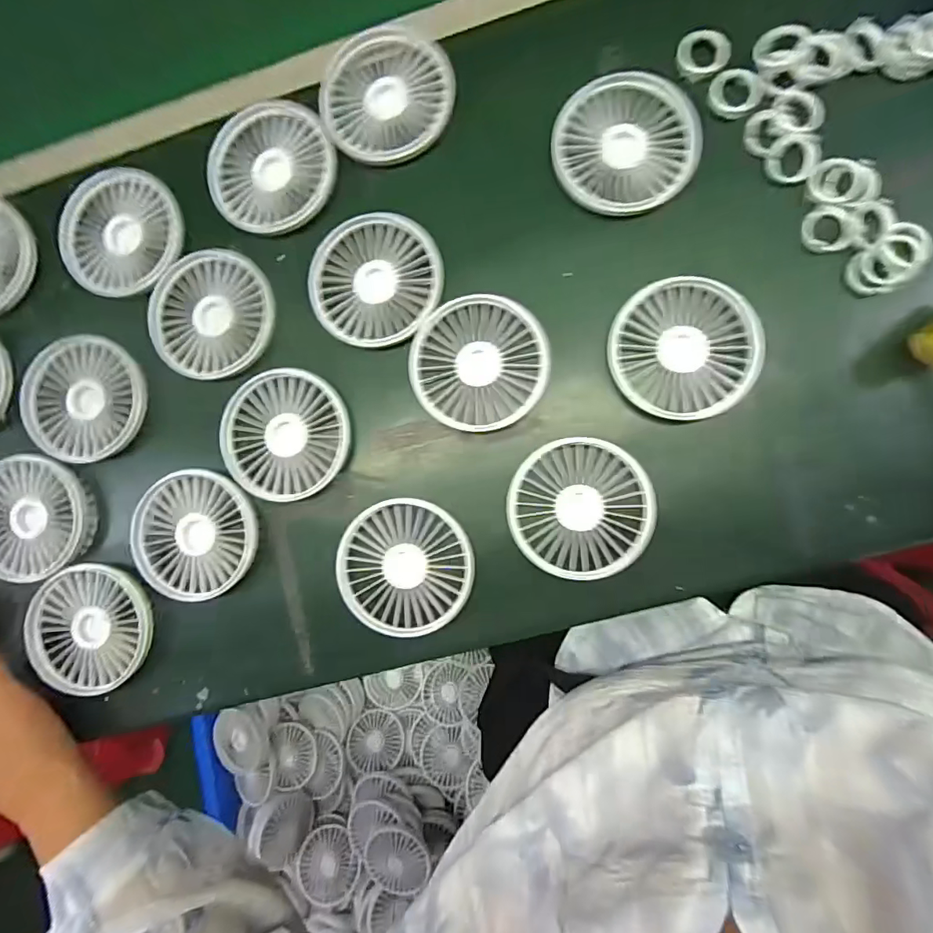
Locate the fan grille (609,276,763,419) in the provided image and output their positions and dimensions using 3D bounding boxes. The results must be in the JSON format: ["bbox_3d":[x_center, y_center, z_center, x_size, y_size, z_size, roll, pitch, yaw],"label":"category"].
[{"bbox_3d":[0.137,-0.075,0.318,0.086,0.013,0.088,0,89,6],"label":"fan grille"}]

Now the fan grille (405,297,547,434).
[{"bbox_3d":[0.008,-0.070,0.334,0.090,0.006,0.087,0,89,6],"label":"fan grille"}]

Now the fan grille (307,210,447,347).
[{"bbox_3d":[-0.063,-0.129,0.342,0.087,0.008,0.090,0,89,6],"label":"fan grille"}]

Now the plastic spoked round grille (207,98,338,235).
[{"bbox_3d":[-0.138,-0.212,0.352,0.089,0.005,0.091,0,89,6],"label":"plastic spoked round grille"}]

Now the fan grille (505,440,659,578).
[{"bbox_3d":[0.073,0.028,0.324,0.086,0.011,0.091,0,89,6],"label":"fan grille"}]

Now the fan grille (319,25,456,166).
[{"bbox_3d":[-0.056,-0.258,0.344,0.090,0.005,0.090,0,89,6],"label":"fan grille"}]

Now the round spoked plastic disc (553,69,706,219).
[{"bbox_3d":[0.103,-0.208,0.322,0.090,0.009,0.080,6,90,6],"label":"round spoked plastic disc"}]

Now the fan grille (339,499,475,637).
[{"bbox_3d":[-0.041,0.066,0.336,0.089,0.013,0.084,0,89,6],"label":"fan grille"}]

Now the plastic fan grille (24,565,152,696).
[{"bbox_3d":[-0.271,0.117,0.360,0.087,0.015,0.087,0,89,6],"label":"plastic fan grille"}]

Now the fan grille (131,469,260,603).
[{"bbox_3d":[-0.192,0.048,0.353,0.090,0.010,0.089,0,89,6],"label":"fan grille"}]

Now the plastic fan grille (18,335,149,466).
[{"bbox_3d":[-0.282,-0.049,0.365,0.090,0.009,0.088,2,89,6],"label":"plastic fan grille"}]

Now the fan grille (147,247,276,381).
[{"bbox_3d":[-0.183,-0.110,0.358,0.092,0.007,0.089,0,89,6],"label":"fan grille"}]

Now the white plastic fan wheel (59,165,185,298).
[{"bbox_3d":[-0.255,-0.174,0.365,0.089,0.006,0.089,0,89,6],"label":"white plastic fan wheel"}]

